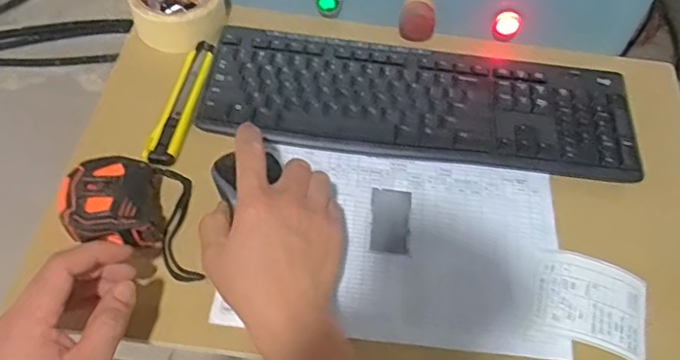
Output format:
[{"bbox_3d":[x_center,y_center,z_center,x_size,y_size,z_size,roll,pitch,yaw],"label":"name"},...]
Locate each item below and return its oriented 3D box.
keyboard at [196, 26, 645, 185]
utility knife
[{"bbox_3d":[0.083,-0.081,0.593,0.425,0.022,0.136,6,57,1],"label":"keyboard"},{"bbox_3d":[-0.154,-0.078,0.578,0.028,0.011,0.157,10,57,3],"label":"utility knife"}]

